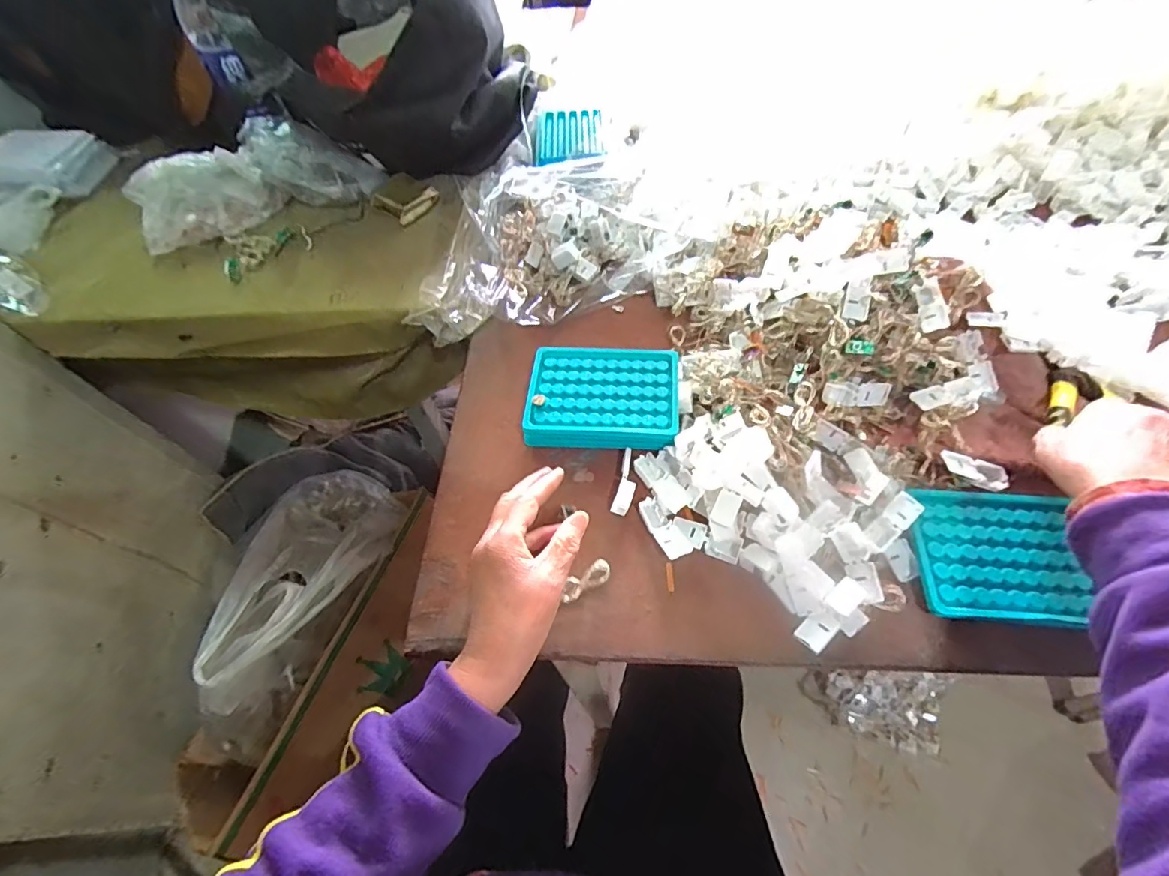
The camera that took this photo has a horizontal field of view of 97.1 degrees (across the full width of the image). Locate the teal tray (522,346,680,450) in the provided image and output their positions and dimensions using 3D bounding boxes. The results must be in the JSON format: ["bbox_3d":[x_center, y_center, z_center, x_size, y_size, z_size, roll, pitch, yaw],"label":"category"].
[{"bbox_3d":[0.017,-0.040,0.469,0.132,0.023,0.108,3,58,7],"label":"teal tray"}]

